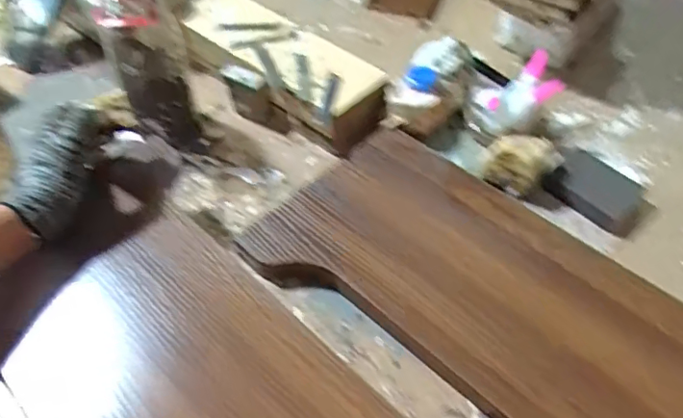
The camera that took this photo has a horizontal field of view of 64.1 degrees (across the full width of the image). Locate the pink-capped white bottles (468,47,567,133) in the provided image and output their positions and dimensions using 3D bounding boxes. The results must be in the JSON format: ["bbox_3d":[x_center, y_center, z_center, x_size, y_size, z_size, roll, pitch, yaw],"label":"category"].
[{"bbox_3d":[0.227,-0.145,0.697,0.127,0.033,0.061,-39,58,-5],"label":"pink-capped white bottles"}]

